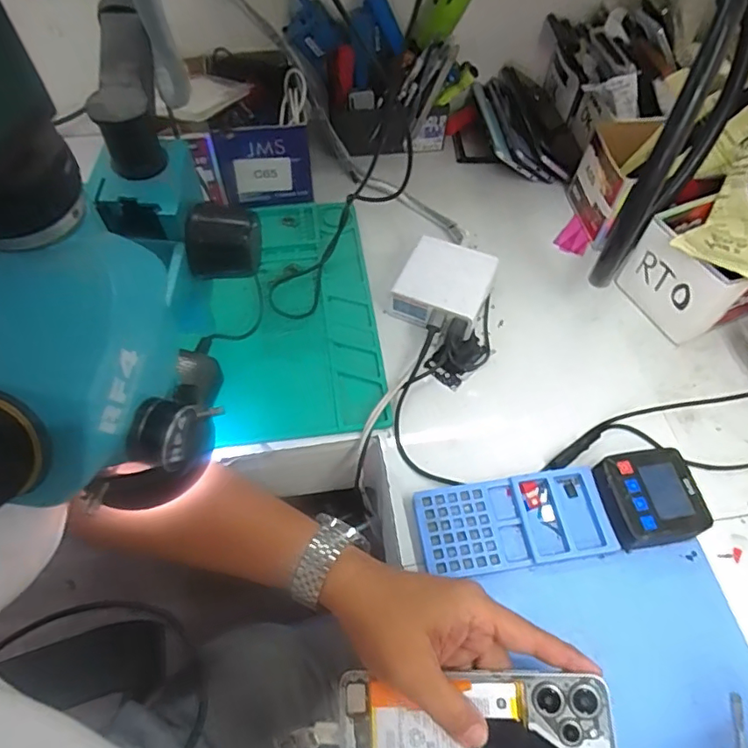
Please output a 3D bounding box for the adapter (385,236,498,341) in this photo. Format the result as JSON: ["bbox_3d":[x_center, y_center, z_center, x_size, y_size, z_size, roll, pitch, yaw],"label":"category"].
[{"bbox_3d":[0.070,-0.087,0.542,0.086,0.044,0.090,25,60,13],"label":"adapter"}]

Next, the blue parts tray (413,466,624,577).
[{"bbox_3d":[0.112,0.118,0.428,0.151,0.012,0.069,-7,58,-8],"label":"blue parts tray"}]

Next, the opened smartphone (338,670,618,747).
[{"bbox_3d":[0.060,0.227,0.330,0.167,0.004,0.074,-6,71,12],"label":"opened smartphone"}]

